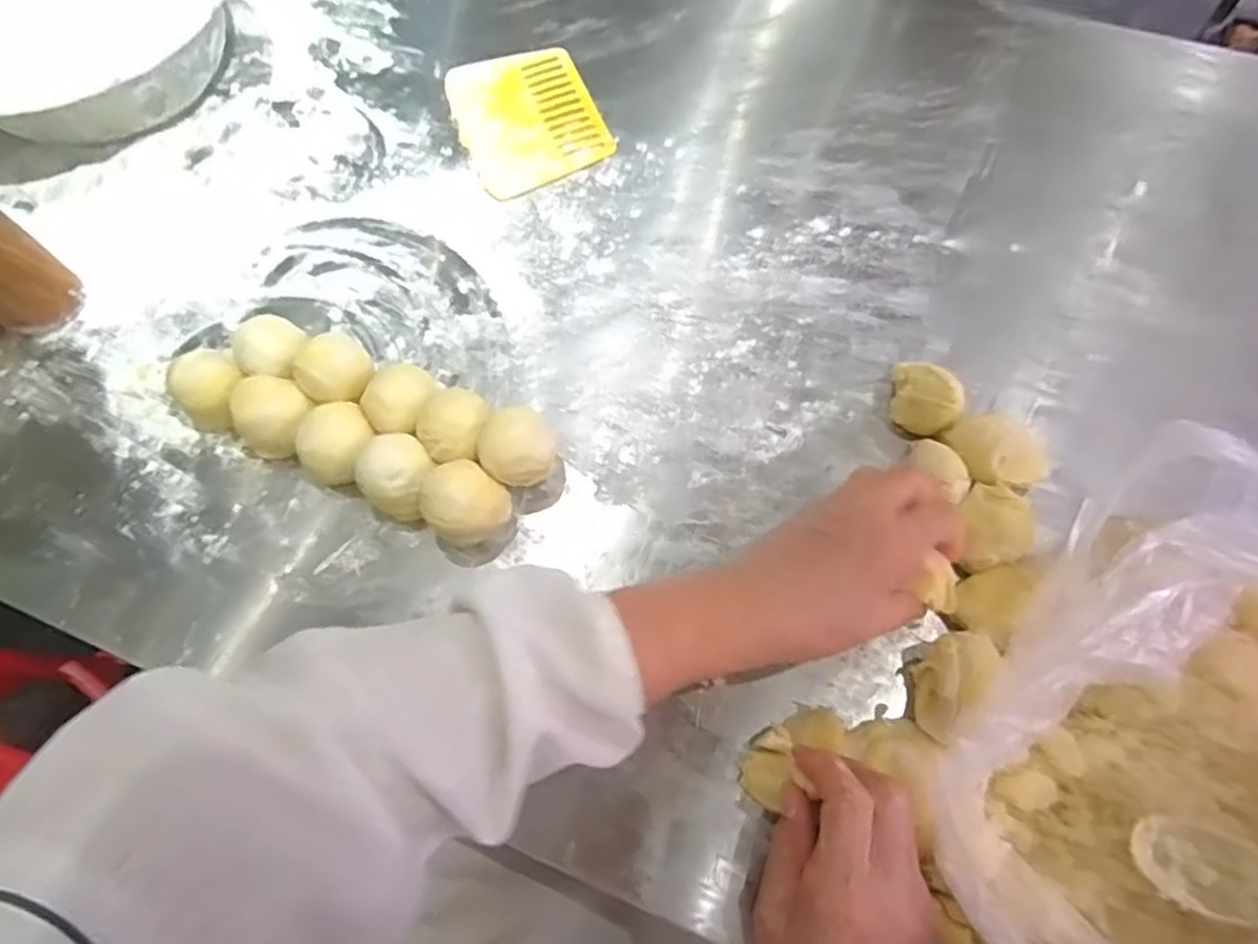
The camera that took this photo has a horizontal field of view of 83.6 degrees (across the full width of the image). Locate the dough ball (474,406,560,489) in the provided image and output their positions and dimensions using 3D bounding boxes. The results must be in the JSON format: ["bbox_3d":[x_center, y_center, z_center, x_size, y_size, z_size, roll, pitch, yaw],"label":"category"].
[{"bbox_3d":[-0.071,-0.013,0.449,0.046,0.056,0.042,-1,66,2],"label":"dough ball"}]

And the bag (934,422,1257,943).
[{"bbox_3d":[0.271,0.148,0.345,0.186,0.099,0.240,35,72,16],"label":"bag"}]

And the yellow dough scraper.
[{"bbox_3d":[-0.087,-0.306,0.607,0.117,0.008,0.159,-21,67,-7],"label":"yellow dough scraper"}]

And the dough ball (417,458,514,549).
[{"bbox_3d":[-0.102,0.022,0.440,0.045,0.050,0.046,-1,66,2],"label":"dough ball"}]

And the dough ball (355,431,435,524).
[{"bbox_3d":[-0.146,0.004,0.451,0.053,0.044,0.044,42,74,18],"label":"dough ball"}]

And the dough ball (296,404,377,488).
[{"bbox_3d":[-0.190,-0.016,0.464,0.044,0.042,0.050,37,72,16],"label":"dough ball"}]

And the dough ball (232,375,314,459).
[{"bbox_3d":[-0.234,-0.034,0.474,0.044,0.044,0.046,-1,66,2],"label":"dough ball"}]

